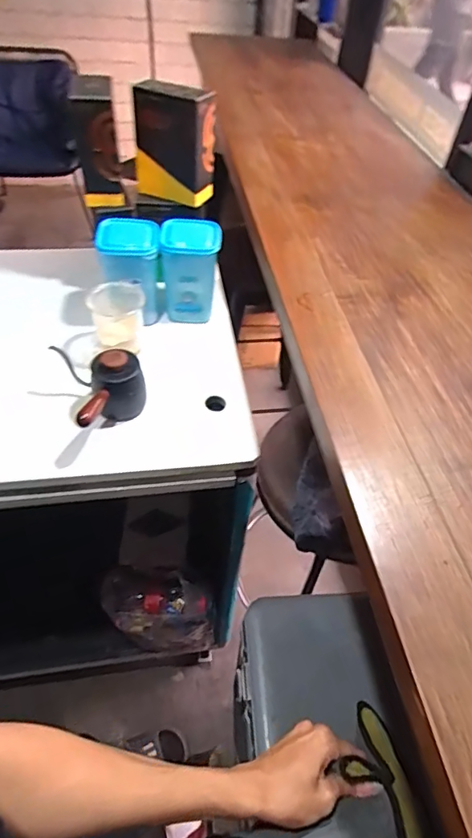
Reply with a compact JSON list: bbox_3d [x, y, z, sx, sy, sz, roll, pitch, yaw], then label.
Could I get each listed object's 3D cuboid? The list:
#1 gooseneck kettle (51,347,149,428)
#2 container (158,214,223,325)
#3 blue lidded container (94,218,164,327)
[{"bbox_3d":[-0.186,-0.043,0.699,0.104,0.100,0.140,-19,52,-20],"label":"gooseneck kettle"},{"bbox_3d":[-0.079,-0.254,0.846,0.094,0.149,0.084,0,48,-4],"label":"container"},{"bbox_3d":[-0.175,-0.241,0.823,0.099,0.146,0.113,-6,49,-10],"label":"blue lidded container"}]

